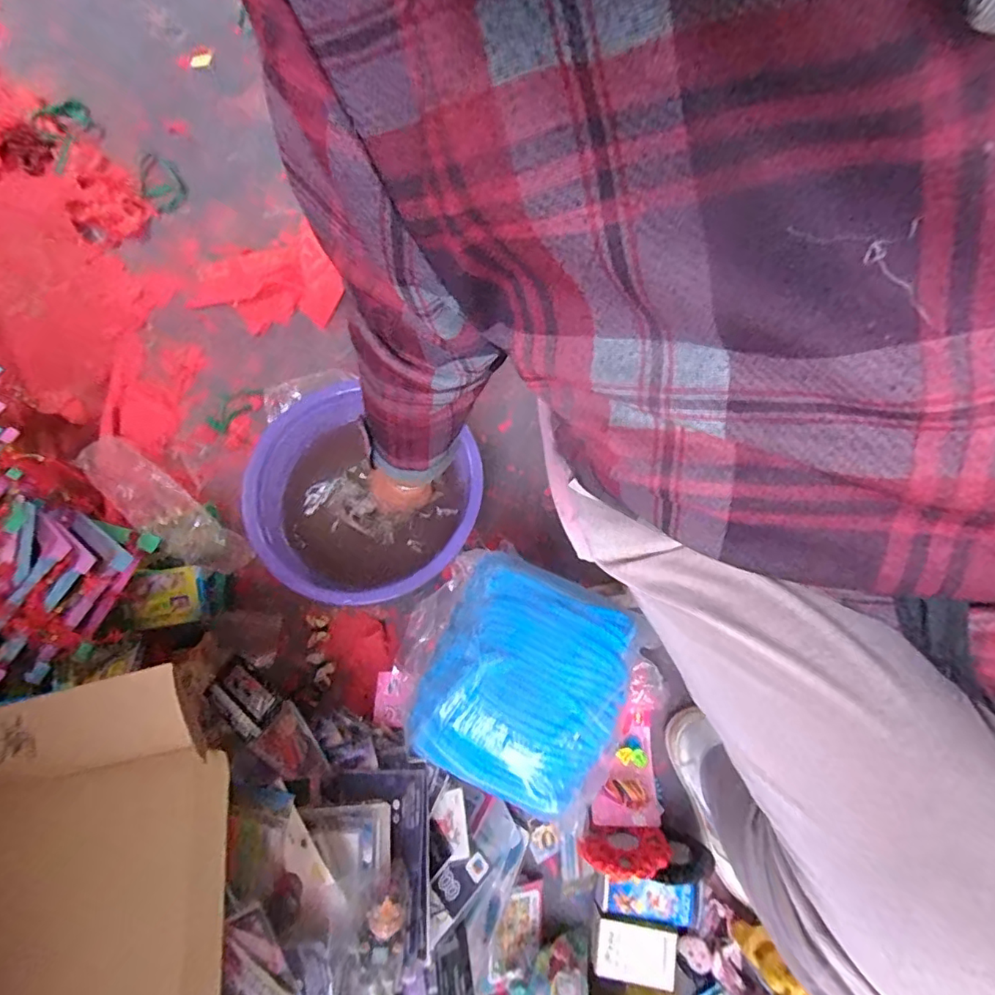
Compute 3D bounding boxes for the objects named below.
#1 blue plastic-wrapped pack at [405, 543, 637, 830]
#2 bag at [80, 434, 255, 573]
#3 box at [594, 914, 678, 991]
[{"bbox_3d":[0.011,0.179,0.556,0.240,0.078,0.225,20,73,8],"label":"blue plastic-wrapped pack"},{"bbox_3d":[-0.458,0.007,0.715,0.300,0.033,0.074,33,55,17],"label":"bag"},{"bbox_3d":[0.143,0.471,0.549,0.081,0.012,0.049,9,53,6],"label":"box"}]

